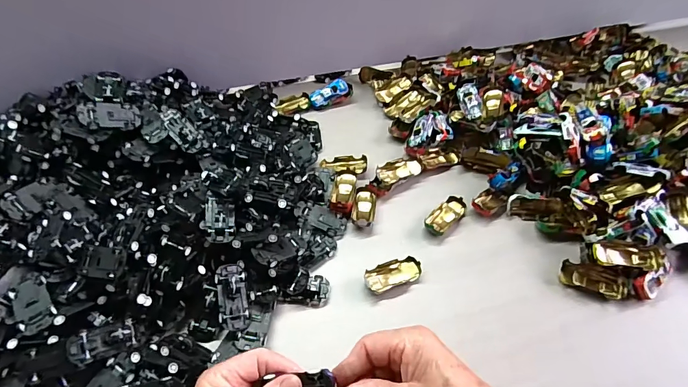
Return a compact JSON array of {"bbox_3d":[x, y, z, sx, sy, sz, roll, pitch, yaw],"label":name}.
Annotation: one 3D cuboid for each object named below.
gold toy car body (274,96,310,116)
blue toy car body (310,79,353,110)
[{"bbox_3d":[-0.081,-0.138,0.626,0.051,0.011,0.028,-14,56,-10],"label":"gold toy car body"},{"bbox_3d":[-0.021,-0.158,0.630,0.067,0.025,0.029,-17,56,-12],"label":"blue toy car body"}]

